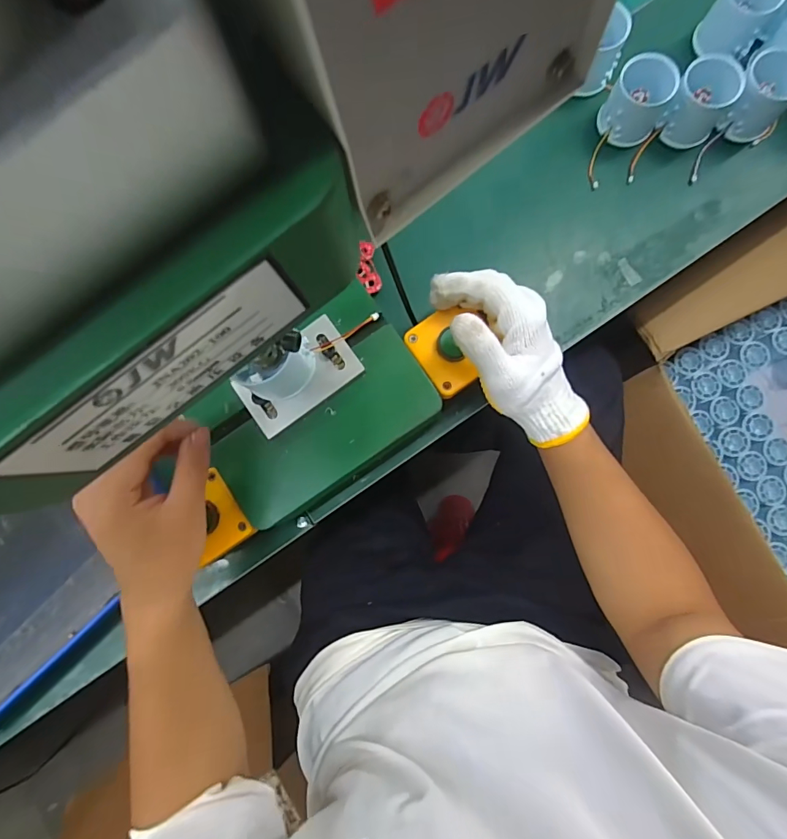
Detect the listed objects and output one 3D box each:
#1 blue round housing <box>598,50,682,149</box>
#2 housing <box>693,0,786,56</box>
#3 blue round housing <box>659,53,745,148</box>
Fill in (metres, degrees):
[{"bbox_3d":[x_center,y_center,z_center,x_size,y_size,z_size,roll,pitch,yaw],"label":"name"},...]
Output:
[{"bbox_3d":[0.233,-0.302,0.428,0.053,0.050,0.056,0,84,4],"label":"blue round housing"},{"bbox_3d":[0.334,-0.392,0.430,0.052,0.050,0.049,0,84,4],"label":"housing"},{"bbox_3d":[0.288,-0.297,0.423,0.054,0.054,0.052,34,87,7],"label":"blue round housing"}]

